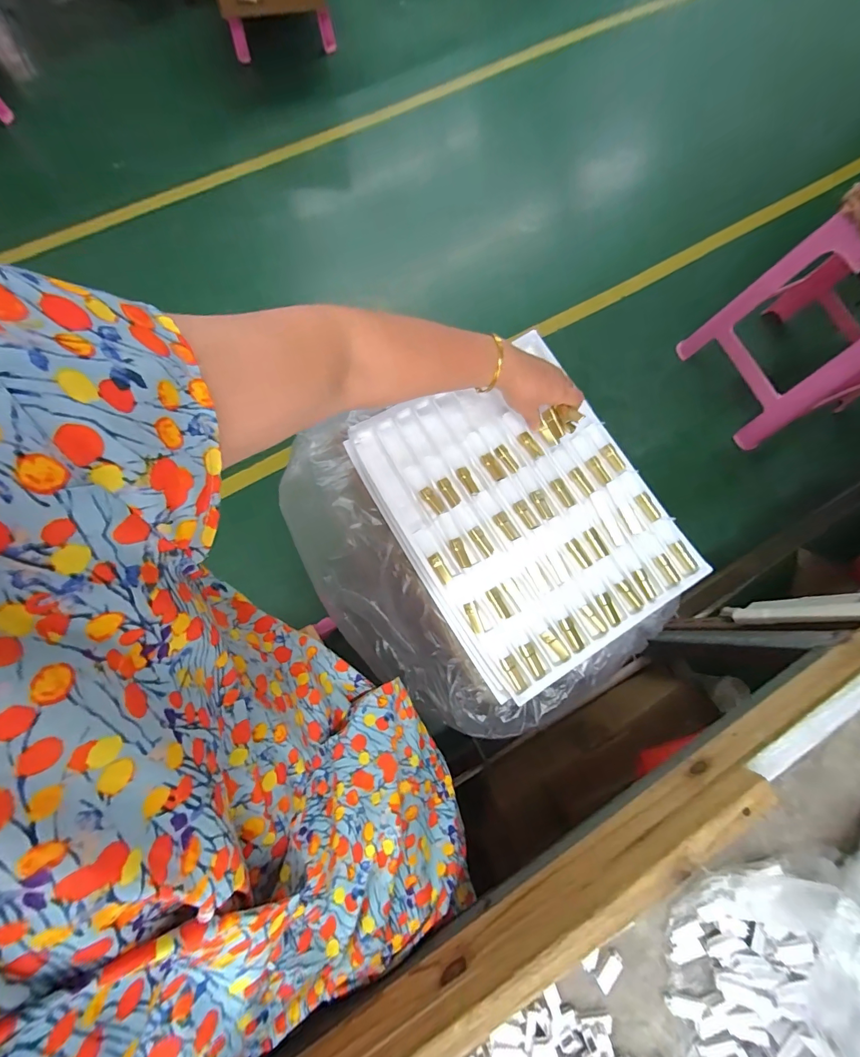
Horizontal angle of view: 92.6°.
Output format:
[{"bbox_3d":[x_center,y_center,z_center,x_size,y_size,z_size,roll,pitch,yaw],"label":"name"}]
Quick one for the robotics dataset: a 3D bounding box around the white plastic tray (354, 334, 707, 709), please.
[{"bbox_3d":[0.120,-0.032,0.539,0.319,0.024,0.394,-31,78,-8],"label":"white plastic tray"}]

